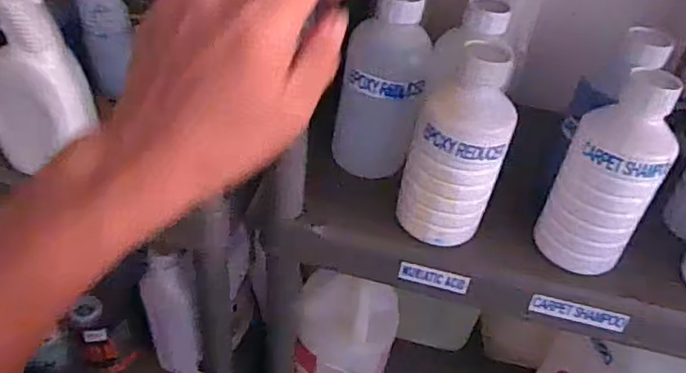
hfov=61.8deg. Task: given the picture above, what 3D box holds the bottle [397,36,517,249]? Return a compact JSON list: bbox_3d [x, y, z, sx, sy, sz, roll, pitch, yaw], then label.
[{"bbox_3d":[0.117,-0.035,0.589,0.096,0.209,0.075,16,41,9],"label":"bottle"}]

